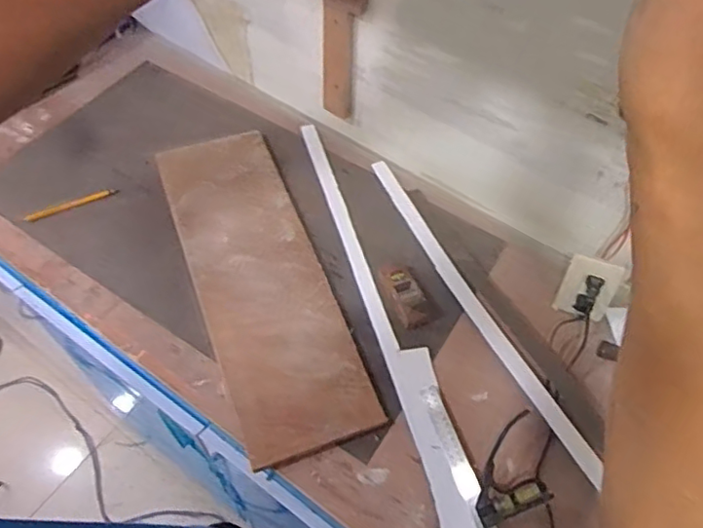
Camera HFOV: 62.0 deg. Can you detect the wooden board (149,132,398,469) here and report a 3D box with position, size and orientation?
[{"bbox_3d":[-0.158,0.010,0.955,0.198,0.028,0.599,-18,59,-14],"label":"wooden board"}]

